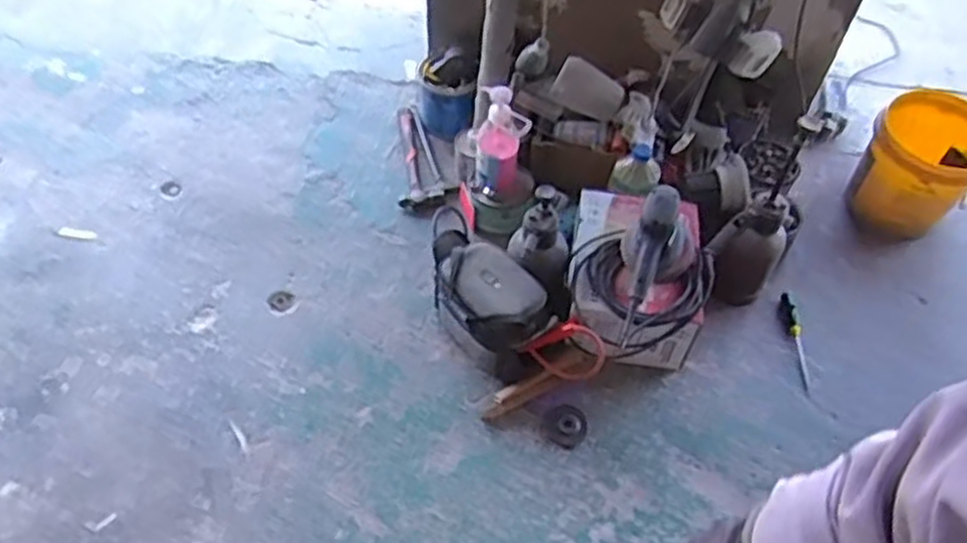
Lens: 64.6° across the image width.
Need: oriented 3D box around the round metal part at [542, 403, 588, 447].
[{"bbox_3d":[0.158,0.298,1.487,0.084,0.024,0.076,23,56,14],"label":"round metal part"}]

